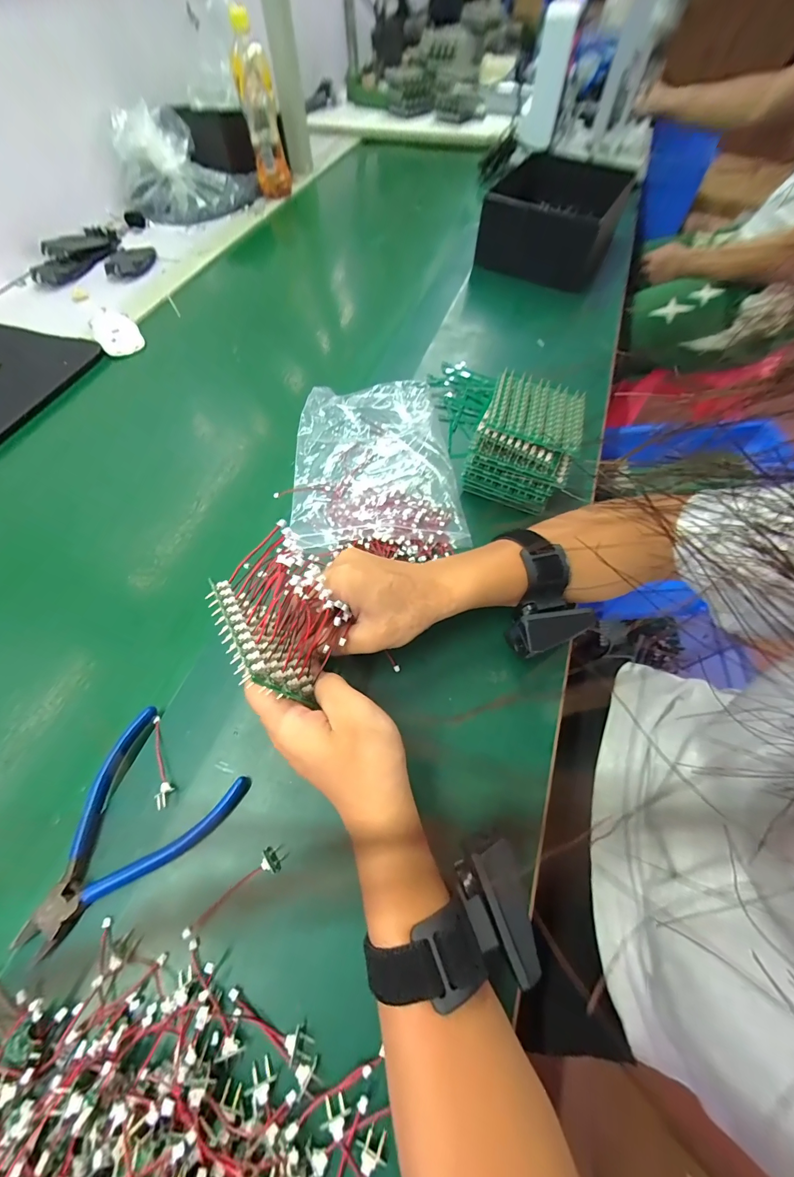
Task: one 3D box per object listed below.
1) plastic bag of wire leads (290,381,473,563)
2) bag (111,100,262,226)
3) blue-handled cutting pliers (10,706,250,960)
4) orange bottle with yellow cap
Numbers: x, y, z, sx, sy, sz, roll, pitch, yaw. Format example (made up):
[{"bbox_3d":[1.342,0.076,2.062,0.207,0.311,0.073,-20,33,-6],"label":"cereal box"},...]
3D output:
[{"bbox_3d":[-0.025,-0.143,0.416,0.164,0.031,0.253,-6,63,-2],"label":"plastic bag of wire leads"},{"bbox_3d":[-0.416,-0.836,0.741,0.250,0.114,0.118,-15,63,-7],"label":"bag"},{"bbox_3d":[-0.184,0.166,0.255,0.105,0.018,0.134,28,66,15],"label":"blue-handled cutting pliers"},{"bbox_3d":[-0.264,-0.927,0.739,0.064,0.210,0.079,-8,62,-2],"label":"orange bottle with yellow cap"}]

